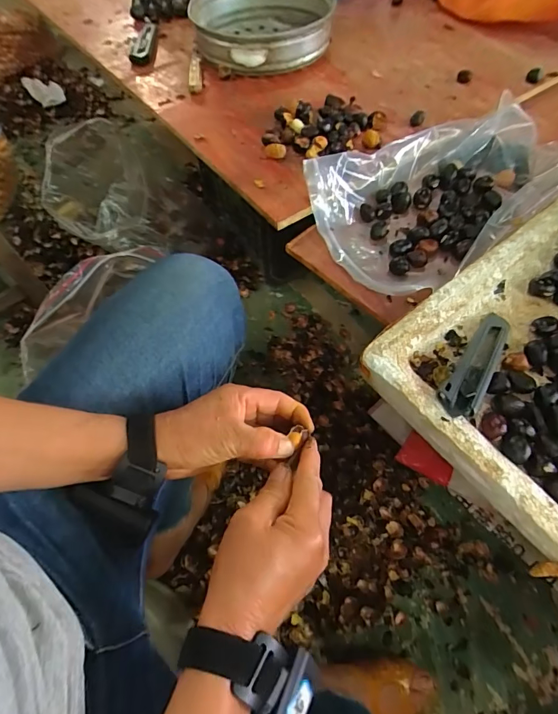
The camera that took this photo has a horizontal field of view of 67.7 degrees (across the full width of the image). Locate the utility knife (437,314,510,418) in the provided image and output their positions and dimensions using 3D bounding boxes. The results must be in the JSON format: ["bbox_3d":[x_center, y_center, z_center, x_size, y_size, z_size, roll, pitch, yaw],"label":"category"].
[{"bbox_3d":[0.188,0.005,0.393,0.032,0.017,0.134,29,52,20],"label":"utility knife"}]

